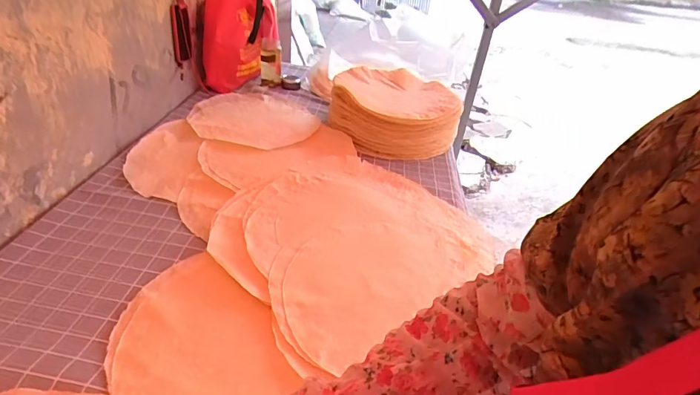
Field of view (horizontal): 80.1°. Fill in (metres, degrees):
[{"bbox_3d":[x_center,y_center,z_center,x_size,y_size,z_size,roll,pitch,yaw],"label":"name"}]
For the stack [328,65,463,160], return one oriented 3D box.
[{"bbox_3d":[0.126,-0.259,1.210,0.353,0.117,0.342,2,34,-5],"label":"stack"}]

